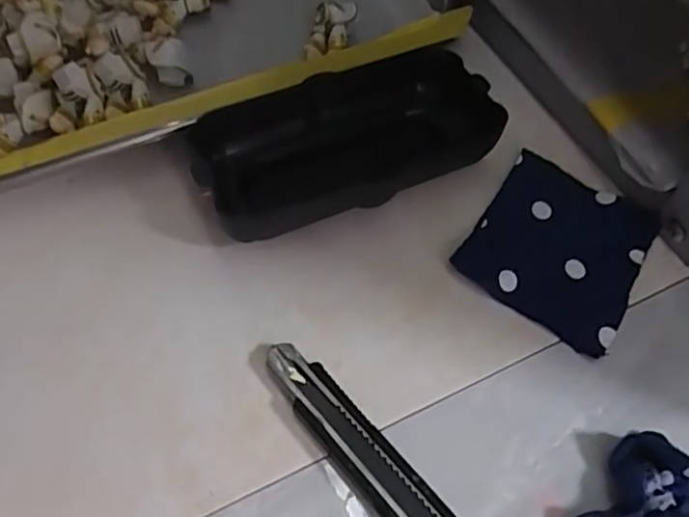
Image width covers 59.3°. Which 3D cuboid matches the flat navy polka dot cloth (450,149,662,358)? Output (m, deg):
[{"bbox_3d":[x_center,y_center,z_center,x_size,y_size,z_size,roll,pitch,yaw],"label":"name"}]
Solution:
[{"bbox_3d":[0.079,-0.005,0.221,0.058,0.006,0.066,29,61,15],"label":"flat navy polka dot cloth"}]

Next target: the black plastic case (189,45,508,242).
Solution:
[{"bbox_3d":[0.002,-0.043,0.228,0.107,0.024,0.050,-22,61,-15],"label":"black plastic case"}]

